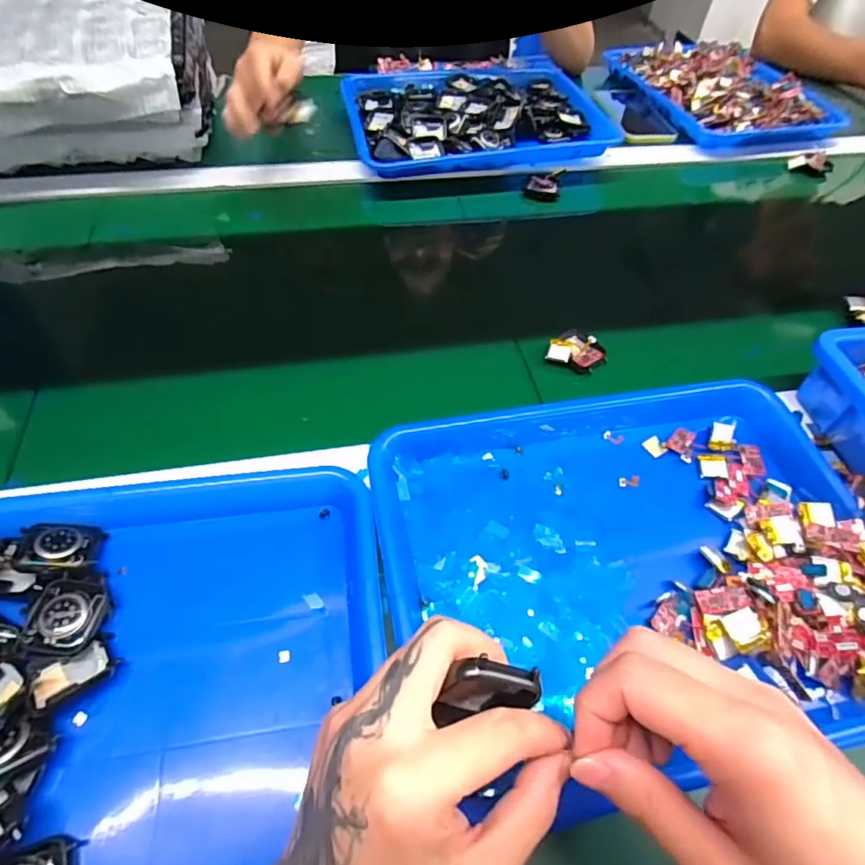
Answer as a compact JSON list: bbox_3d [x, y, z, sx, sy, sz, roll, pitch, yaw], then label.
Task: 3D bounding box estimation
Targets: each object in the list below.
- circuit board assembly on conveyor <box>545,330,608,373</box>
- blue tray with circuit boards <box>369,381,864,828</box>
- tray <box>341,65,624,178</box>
[{"bbox_3d":[0.133,-0.076,0.486,0.050,0.009,0.043,19,55,9],"label":"circuit board assembly on conveyor"},{"bbox_3d":[0.133,0.075,0.354,0.321,0.033,0.253,-9,56,-10],"label":"blue tray with circuit boards"},{"bbox_3d":[0.055,-0.424,0.700,0.324,0.036,0.238,-9,56,-10],"label":"tray"}]

